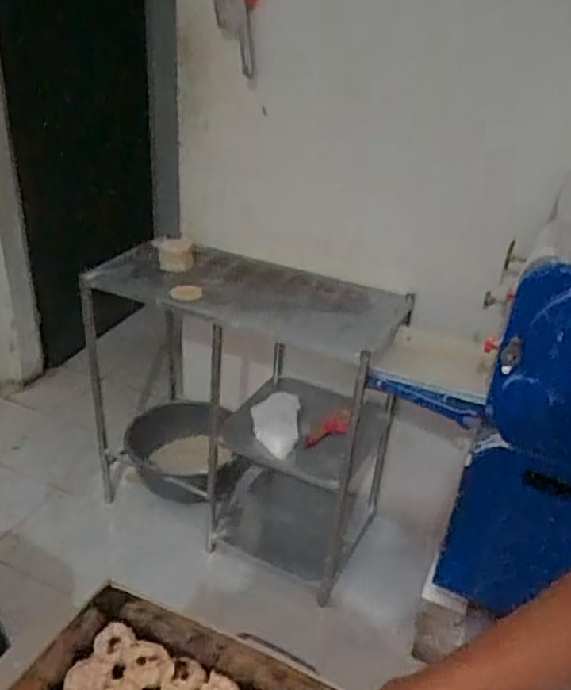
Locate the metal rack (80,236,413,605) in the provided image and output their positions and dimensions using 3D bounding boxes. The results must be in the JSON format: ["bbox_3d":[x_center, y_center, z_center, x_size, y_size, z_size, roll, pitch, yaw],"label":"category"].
[{"bbox_3d":[-0.133,0.192,1.868,0.839,0.904,0.416,13,30,17],"label":"metal rack"}]

